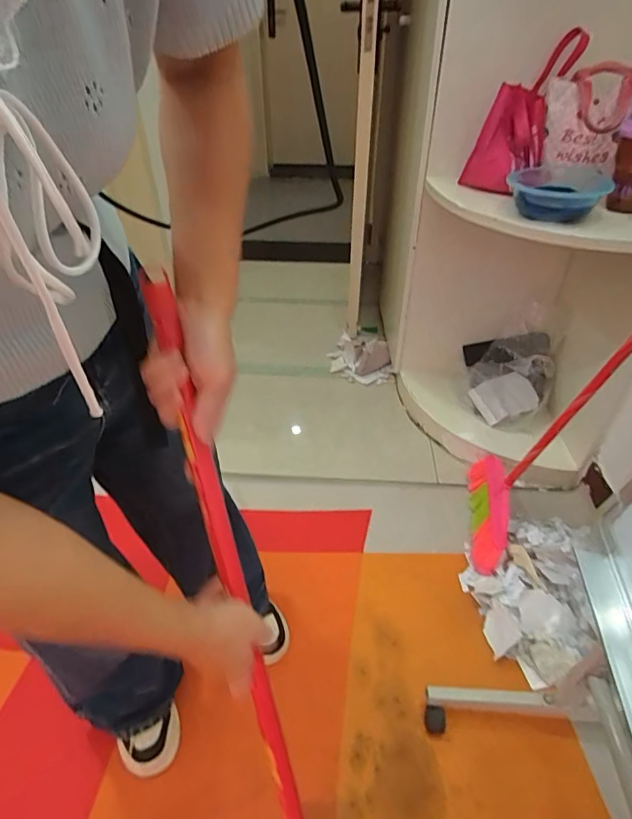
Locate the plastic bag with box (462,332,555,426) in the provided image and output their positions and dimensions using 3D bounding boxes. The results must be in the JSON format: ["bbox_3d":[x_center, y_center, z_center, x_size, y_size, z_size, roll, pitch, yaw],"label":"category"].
[{"bbox_3d":[0.567,-0.097,1.379,0.240,0.090,0.276,-6,68,20],"label":"plastic bag with box"}]

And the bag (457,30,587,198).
[{"bbox_3d":[0.468,-0.658,1.060,0.092,0.340,0.127,11,23,-50],"label":"bag"}]

